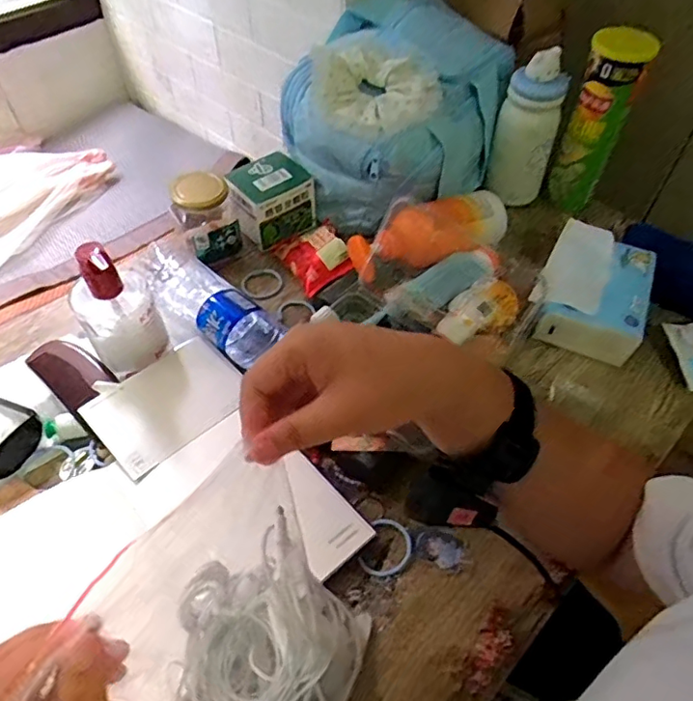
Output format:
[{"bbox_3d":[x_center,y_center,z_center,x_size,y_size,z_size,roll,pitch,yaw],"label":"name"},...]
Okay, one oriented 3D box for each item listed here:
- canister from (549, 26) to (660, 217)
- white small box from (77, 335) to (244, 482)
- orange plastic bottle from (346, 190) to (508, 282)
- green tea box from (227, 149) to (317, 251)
[{"bbox_3d":[0.308,-0.280,0.675,0.067,0.209,0.074,25,57,17],"label":"canister"},{"bbox_3d":[-0.172,0.046,0.527,0.139,0.012,0.101,-34,60,-24],"label":"white small box"},{"bbox_3d":[0.103,-0.131,0.629,0.202,0.058,0.065,-16,55,-12],"label":"orange plastic bottle"},{"bbox_3d":[-0.097,-0.191,0.692,0.098,0.067,0.082,-30,59,-21],"label":"green tea box"}]

